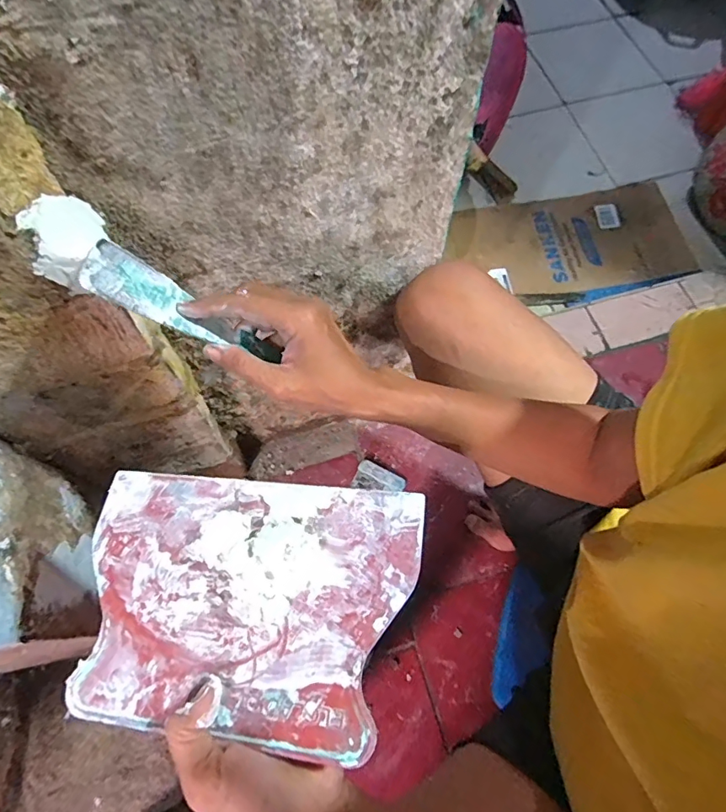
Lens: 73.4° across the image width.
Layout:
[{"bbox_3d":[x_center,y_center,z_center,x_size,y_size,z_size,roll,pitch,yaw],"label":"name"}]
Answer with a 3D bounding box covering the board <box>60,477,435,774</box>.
[{"bbox_3d":[-0.072,0.109,0.281,0.198,0.017,0.139,3,65,11],"label":"board"}]

